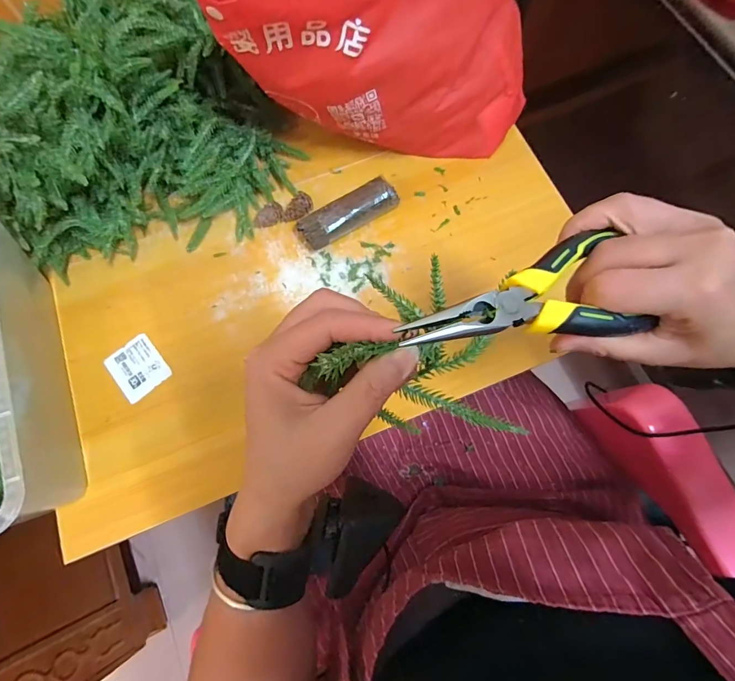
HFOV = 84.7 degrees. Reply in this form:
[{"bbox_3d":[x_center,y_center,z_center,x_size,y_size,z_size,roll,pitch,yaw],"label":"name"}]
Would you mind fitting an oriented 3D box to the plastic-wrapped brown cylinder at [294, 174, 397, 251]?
[{"bbox_3d":[-0.019,-0.135,0.434,0.111,0.029,0.036,-35,75,-8],"label":"plastic-wrapped brown cylinder"}]

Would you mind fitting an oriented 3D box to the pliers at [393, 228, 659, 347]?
[{"bbox_3d":[0.076,-0.018,0.195,0.127,0.009,0.055,-15,73,-15],"label":"pliers"}]

